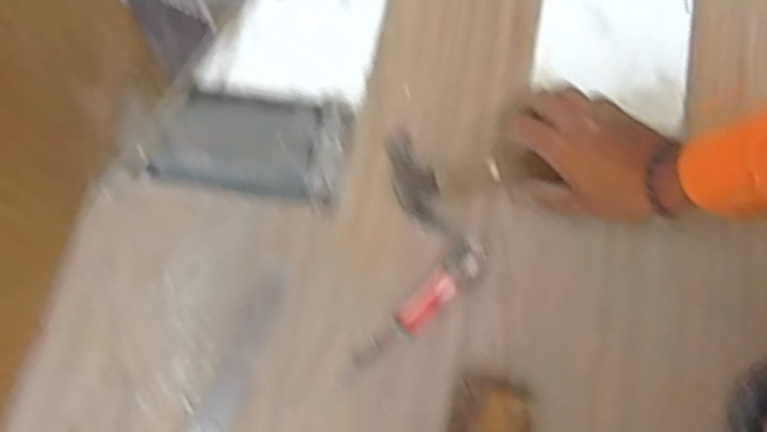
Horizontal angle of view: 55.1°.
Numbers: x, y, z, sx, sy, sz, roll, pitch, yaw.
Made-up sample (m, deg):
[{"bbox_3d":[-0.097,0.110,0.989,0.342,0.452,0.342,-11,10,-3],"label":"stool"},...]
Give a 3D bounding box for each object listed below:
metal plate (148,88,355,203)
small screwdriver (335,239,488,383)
[{"bbox_3d":[-0.129,-0.073,0.720,0.180,0.010,0.104,10,72,5],"label":"metal plate"},{"bbox_3d":[0.026,0.082,0.635,0.160,0.032,0.030,-41,75,-12],"label":"small screwdriver"}]

